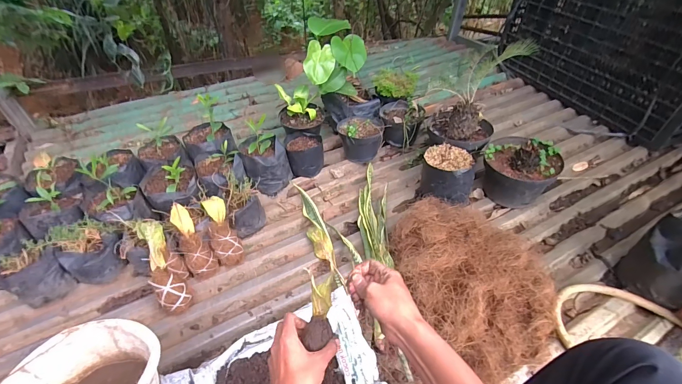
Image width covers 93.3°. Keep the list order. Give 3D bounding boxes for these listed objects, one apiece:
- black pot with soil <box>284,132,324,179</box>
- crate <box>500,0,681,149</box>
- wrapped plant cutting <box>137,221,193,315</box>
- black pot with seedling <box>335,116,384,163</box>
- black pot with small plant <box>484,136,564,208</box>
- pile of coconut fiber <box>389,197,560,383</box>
[{"bbox_3d":[-0.127,-0.129,1.155,0.124,0.114,0.133,-1,45,1],"label":"black pot with soil"},{"bbox_3d":[1.115,-0.644,1.360,0.256,0.563,0.904,-15,48,-17],"label":"crate"},{"bbox_3d":[-0.442,0.184,0.805,0.068,0.066,0.245,-20,87,-18],"label":"wrapped plant cutting"},{"bbox_3d":[0.072,-0.201,1.205,0.163,0.140,0.171,-1,45,1],"label":"black pot with seedling"},{"bbox_3d":[0.559,-0.069,1.028,0.200,0.191,0.195,1,45,-2],"label":"black pot with small plant"},{"bbox_3d":[0.288,0.198,0.785,0.372,0.140,0.384,1,45,-2],"label":"pile of coconut fiber"}]

